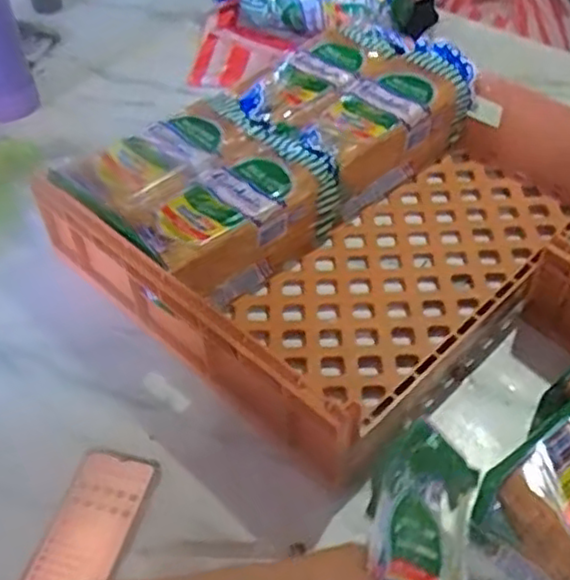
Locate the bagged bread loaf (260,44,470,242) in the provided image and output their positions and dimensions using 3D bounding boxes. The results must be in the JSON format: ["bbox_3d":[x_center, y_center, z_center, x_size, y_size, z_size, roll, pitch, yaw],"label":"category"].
[{"bbox_3d":[0.115,-0.206,0.934,0.306,0.119,0.118,-36,56,-27],"label":"bagged bread loaf"}]

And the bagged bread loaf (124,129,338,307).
[{"bbox_3d":[-0.054,-0.081,0.819,0.255,0.131,0.114,-37,56,-27],"label":"bagged bread loaf"}]

